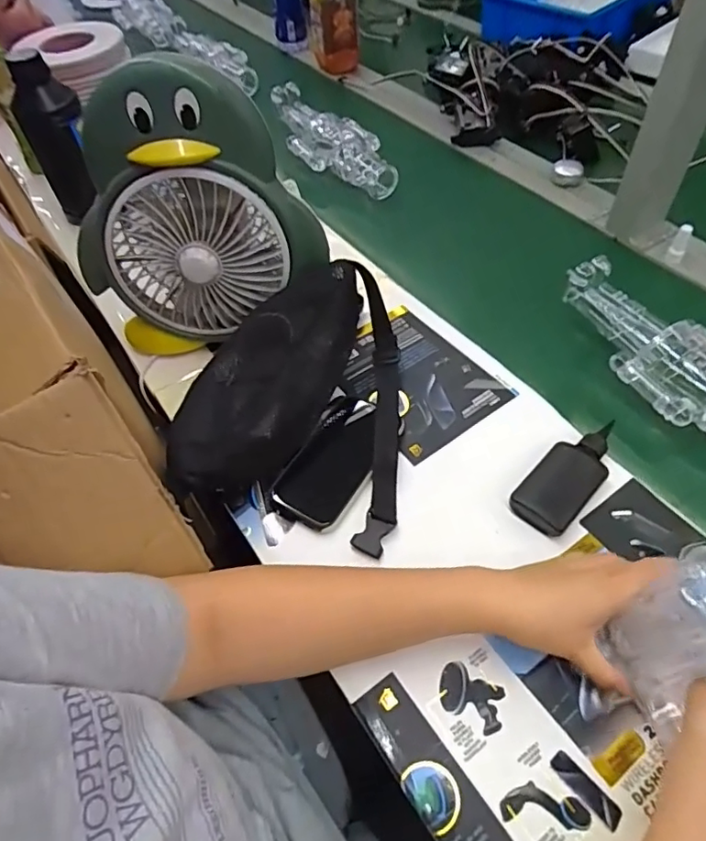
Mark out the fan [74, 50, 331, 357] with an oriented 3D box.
[{"bbox_3d":[-0.161,-0.204,0.577,0.254,0.274,0.090,-4,53,2],"label":"fan"}]

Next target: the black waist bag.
[{"bbox_3d":[-0.060,-0.023,0.555,0.203,0.104,0.264,1,53,6],"label":"black waist bag"}]

